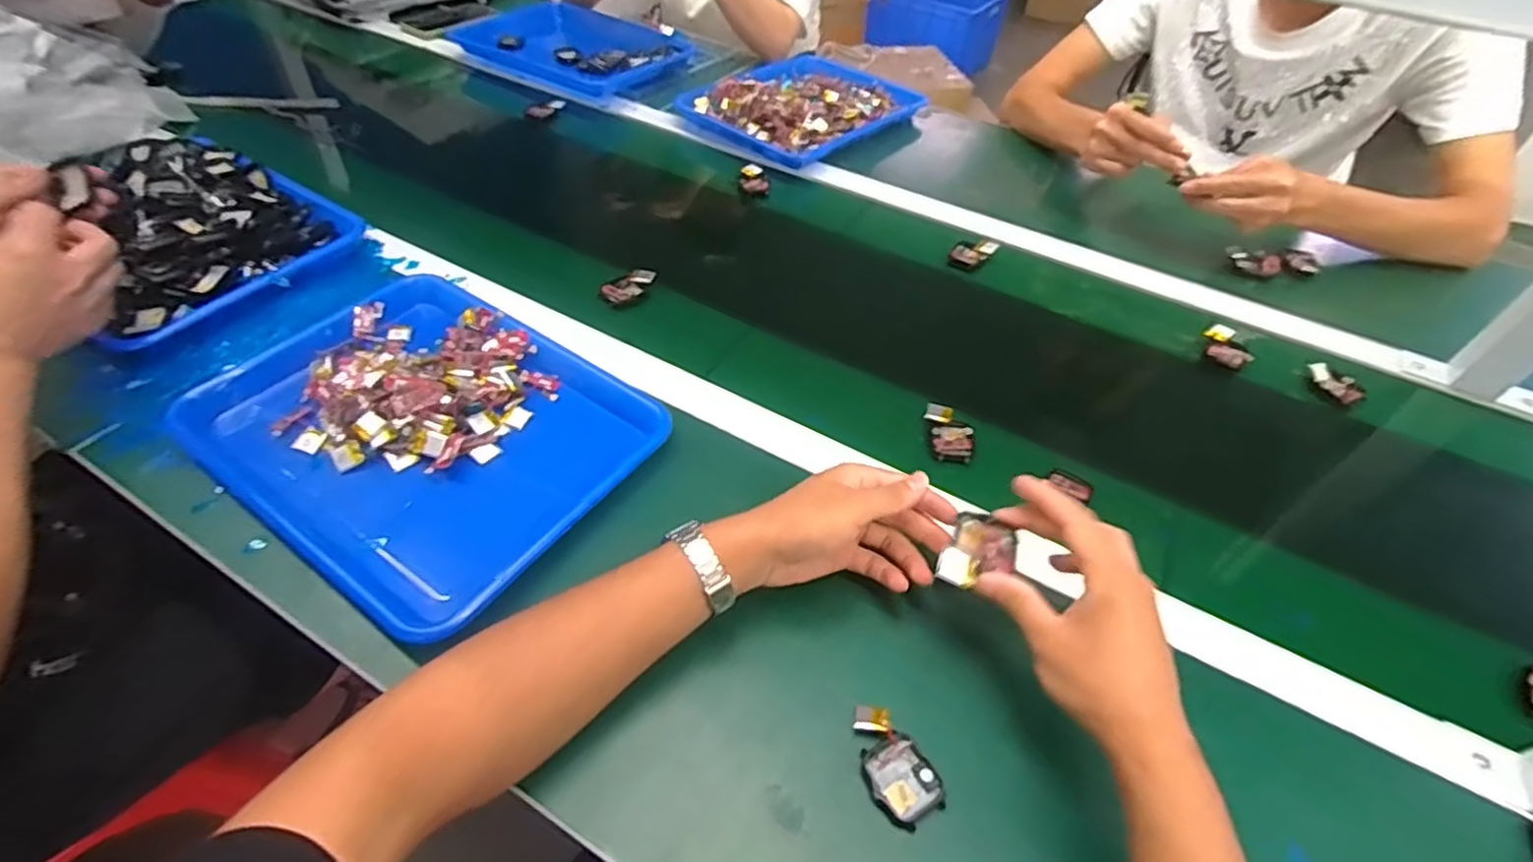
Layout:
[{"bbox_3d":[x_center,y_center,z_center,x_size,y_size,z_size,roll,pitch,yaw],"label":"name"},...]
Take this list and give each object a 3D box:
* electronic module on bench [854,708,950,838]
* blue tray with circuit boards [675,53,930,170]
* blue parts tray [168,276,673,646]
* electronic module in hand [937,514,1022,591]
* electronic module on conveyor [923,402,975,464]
[{"bbox_3d":[0.075,0.201,0.409,0.038,0.013,0.069,-25,55,-23],"label":"electronic module on bench"},{"bbox_3d":[0.055,-0.490,0.990,0.242,0.043,0.317,38,56,25],"label":"blue tray with circuit boards"},{"bbox_3d":[-0.275,-0.006,0.554,0.339,0.039,0.259,29,53,20],"label":"blue parts tray"},{"bbox_3d":[0.131,0.075,0.412,0.039,0.013,0.056,27,52,18],"label":"electronic module in hand"},{"bbox_3d":[0.158,0.002,0.585,0.043,0.013,0.053,12,49,6],"label":"electronic module on conveyor"}]

